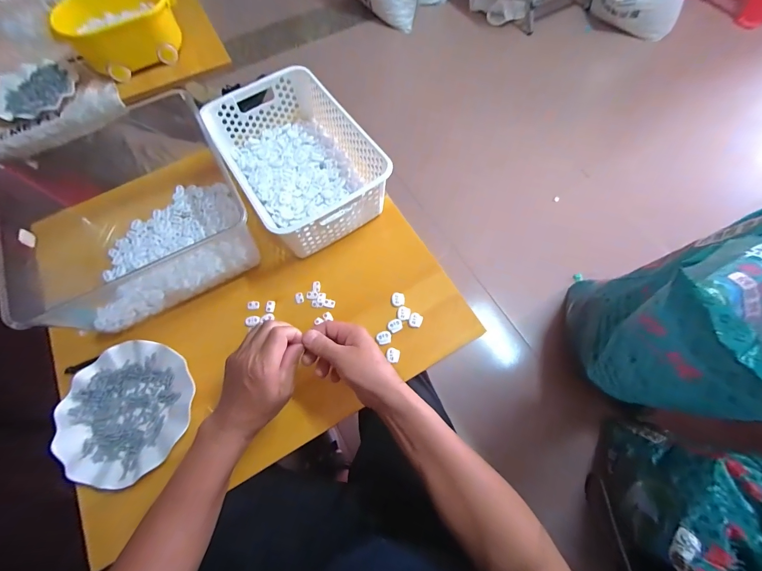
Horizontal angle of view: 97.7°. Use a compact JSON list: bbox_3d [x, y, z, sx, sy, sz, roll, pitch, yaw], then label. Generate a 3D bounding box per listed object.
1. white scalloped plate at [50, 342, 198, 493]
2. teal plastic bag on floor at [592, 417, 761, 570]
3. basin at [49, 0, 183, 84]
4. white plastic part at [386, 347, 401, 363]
[{"bbox_3d":[-0.354,0.174,0.468,0.176,0.021,0.176,-1,67,2],"label":"white scalloped plate"},{"bbox_3d":[0.674,0.456,0.674,0.274,0.304,0.268,22,69,11],"label":"teal plastic bag on floor"},{"bbox_3d":[-0.578,-0.578,0.757,0.249,0.112,0.141,-33,69,-11],"label":"basin"},{"bbox_3d":[0.018,0.104,0.494,0.020,0.007,0.023,15,68,9],"label":"white plastic part"}]

